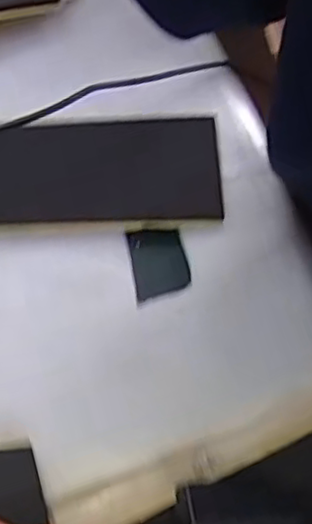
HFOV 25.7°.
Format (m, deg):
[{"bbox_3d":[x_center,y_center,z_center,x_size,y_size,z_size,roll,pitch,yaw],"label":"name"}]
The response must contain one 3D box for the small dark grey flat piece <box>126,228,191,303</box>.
[{"bbox_3d":[0.002,-0.001,0.487,0.038,0.004,0.054,-9,63,-3],"label":"small dark grey flat piece"}]

